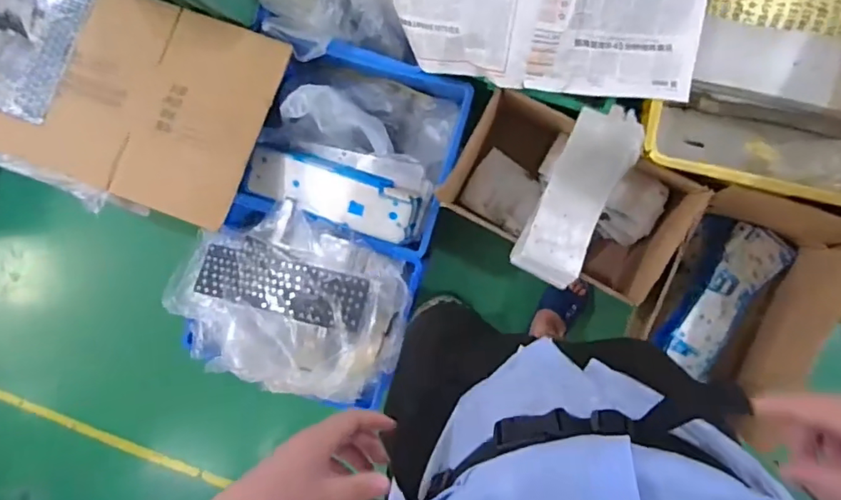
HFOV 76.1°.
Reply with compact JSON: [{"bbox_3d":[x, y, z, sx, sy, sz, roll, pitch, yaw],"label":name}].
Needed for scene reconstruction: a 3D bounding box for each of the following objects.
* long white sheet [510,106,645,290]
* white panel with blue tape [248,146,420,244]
[{"bbox_3d":[0.321,-0.106,1.097,0.139,0.063,0.357,25,98,6],"label":"long white sheet"},{"bbox_3d":[-0.206,-0.132,1.258,0.405,0.053,0.135,17,97,7],"label":"white panel with blue tape"}]

